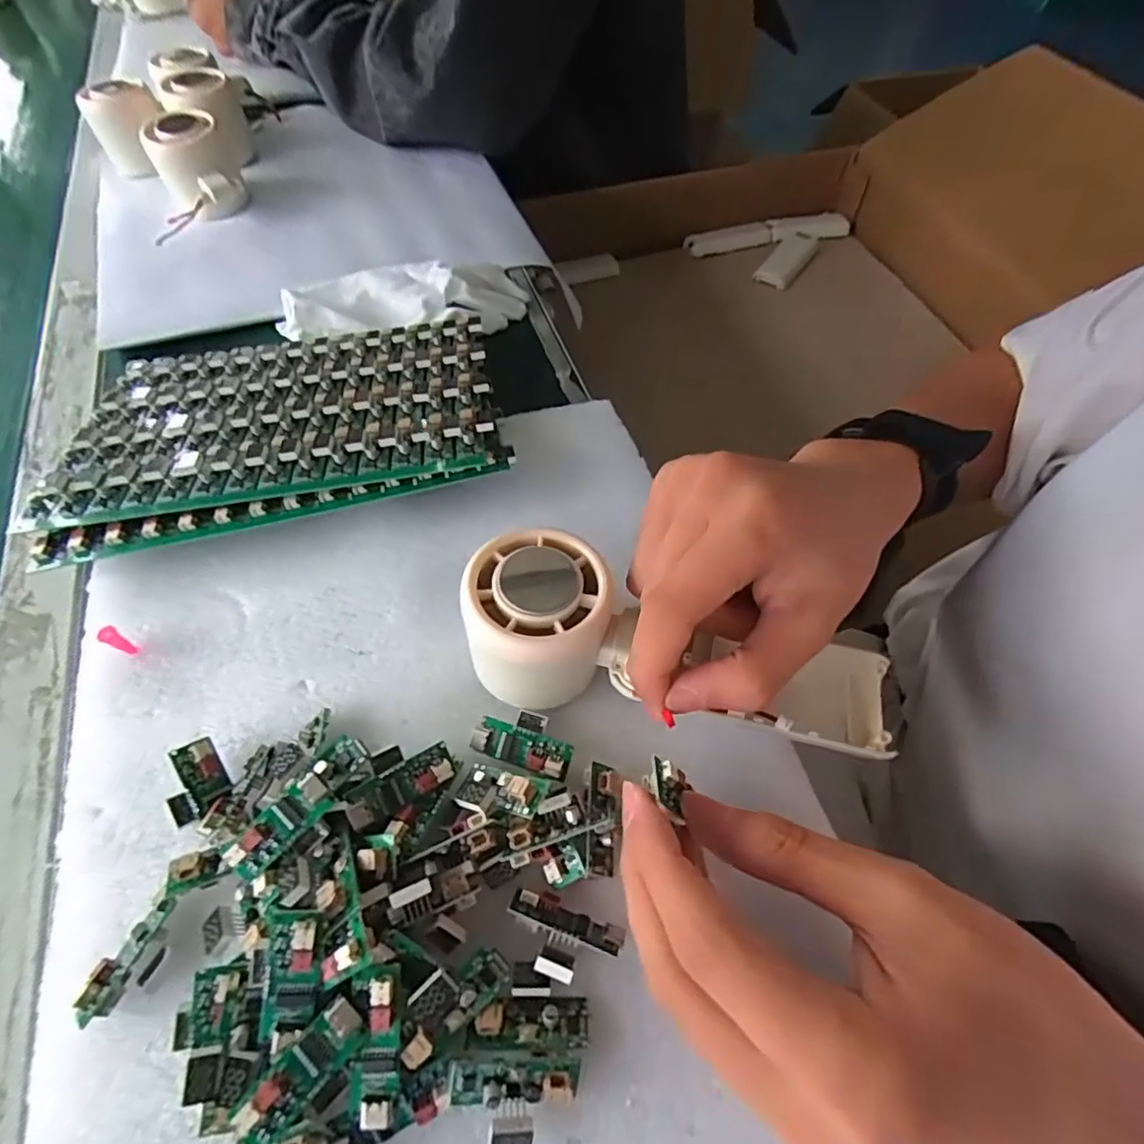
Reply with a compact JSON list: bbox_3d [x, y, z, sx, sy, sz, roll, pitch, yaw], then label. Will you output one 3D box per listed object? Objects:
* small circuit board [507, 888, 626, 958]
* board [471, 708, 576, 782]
[{"bbox_3d":[-0.002,0.117,0.199,0.038,0.007,0.012,21,61,9],"label":"small circuit board"},{"bbox_3d":[-0.018,0.065,0.235,0.038,0.010,0.022,19,60,10],"label":"board"}]

